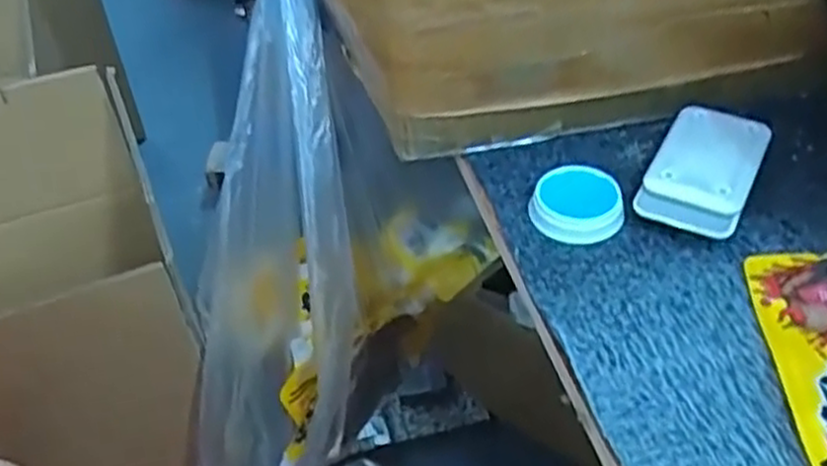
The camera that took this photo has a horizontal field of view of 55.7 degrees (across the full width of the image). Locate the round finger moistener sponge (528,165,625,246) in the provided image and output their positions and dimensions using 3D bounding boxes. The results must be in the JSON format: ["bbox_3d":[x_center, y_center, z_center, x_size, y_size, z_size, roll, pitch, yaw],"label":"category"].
[{"bbox_3d":[0.111,-0.020,0.531,0.060,0.022,0.056,6,44,10],"label":"round finger moistener sponge"}]

